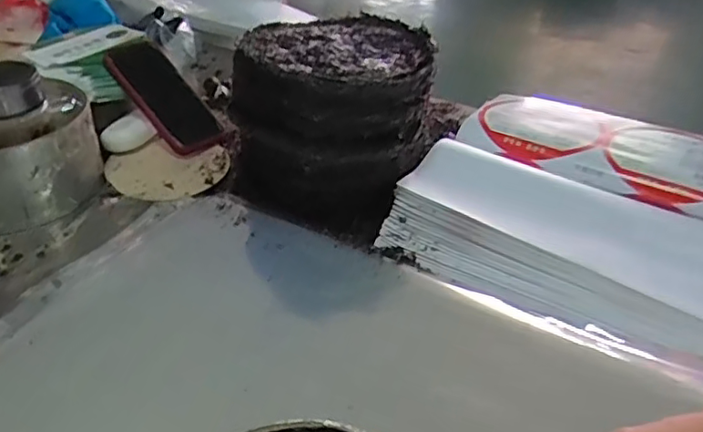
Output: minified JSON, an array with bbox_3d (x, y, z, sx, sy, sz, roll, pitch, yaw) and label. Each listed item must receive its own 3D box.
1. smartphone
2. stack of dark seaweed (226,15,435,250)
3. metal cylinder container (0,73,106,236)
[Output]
[{"bbox_3d":[-0.234,-0.149,0.764,0.162,0.016,0.077,54,44,-2],"label":"smartphone"},{"bbox_3d":[-0.021,-0.113,0.669,0.209,0.152,0.224,18,40,20],"label":"stack of dark seaweed"},{"bbox_3d":[-0.383,-0.082,0.672,0.179,0.108,0.186,-27,45,-32],"label":"metal cylinder container"}]

